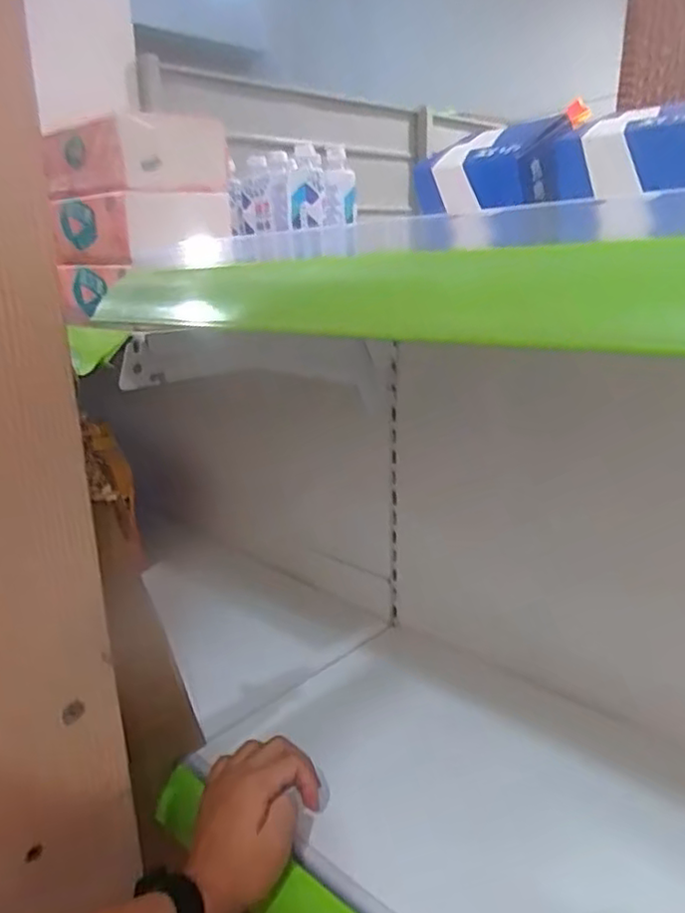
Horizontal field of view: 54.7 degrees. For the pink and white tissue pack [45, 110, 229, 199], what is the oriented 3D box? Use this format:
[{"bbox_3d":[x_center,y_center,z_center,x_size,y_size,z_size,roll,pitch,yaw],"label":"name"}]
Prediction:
[{"bbox_3d":[-0.146,-0.206,0.460,0.097,0.046,0.092,10,21,36],"label":"pink and white tissue pack"}]

